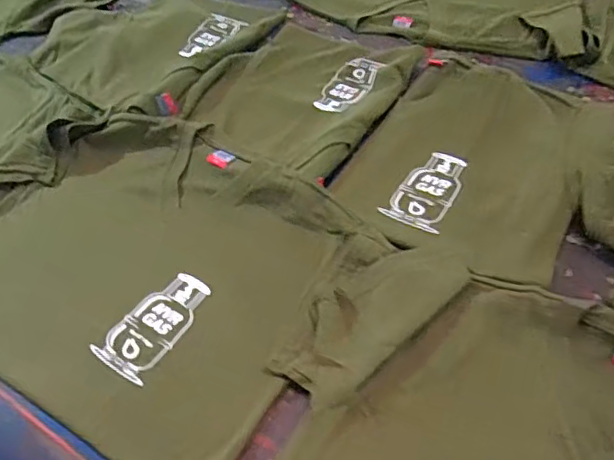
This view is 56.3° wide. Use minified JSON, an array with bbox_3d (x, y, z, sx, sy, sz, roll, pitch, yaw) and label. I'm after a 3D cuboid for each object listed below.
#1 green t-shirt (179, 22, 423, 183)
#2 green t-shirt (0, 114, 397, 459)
[{"bbox_3d":[-0.010,-0.202,0.821,0.255,0.020,0.284,26,58,24],"label":"green t-shirt"},{"bbox_3d":[-0.202,0.030,0.664,0.492,0.054,0.364,27,57,24],"label":"green t-shirt"}]

